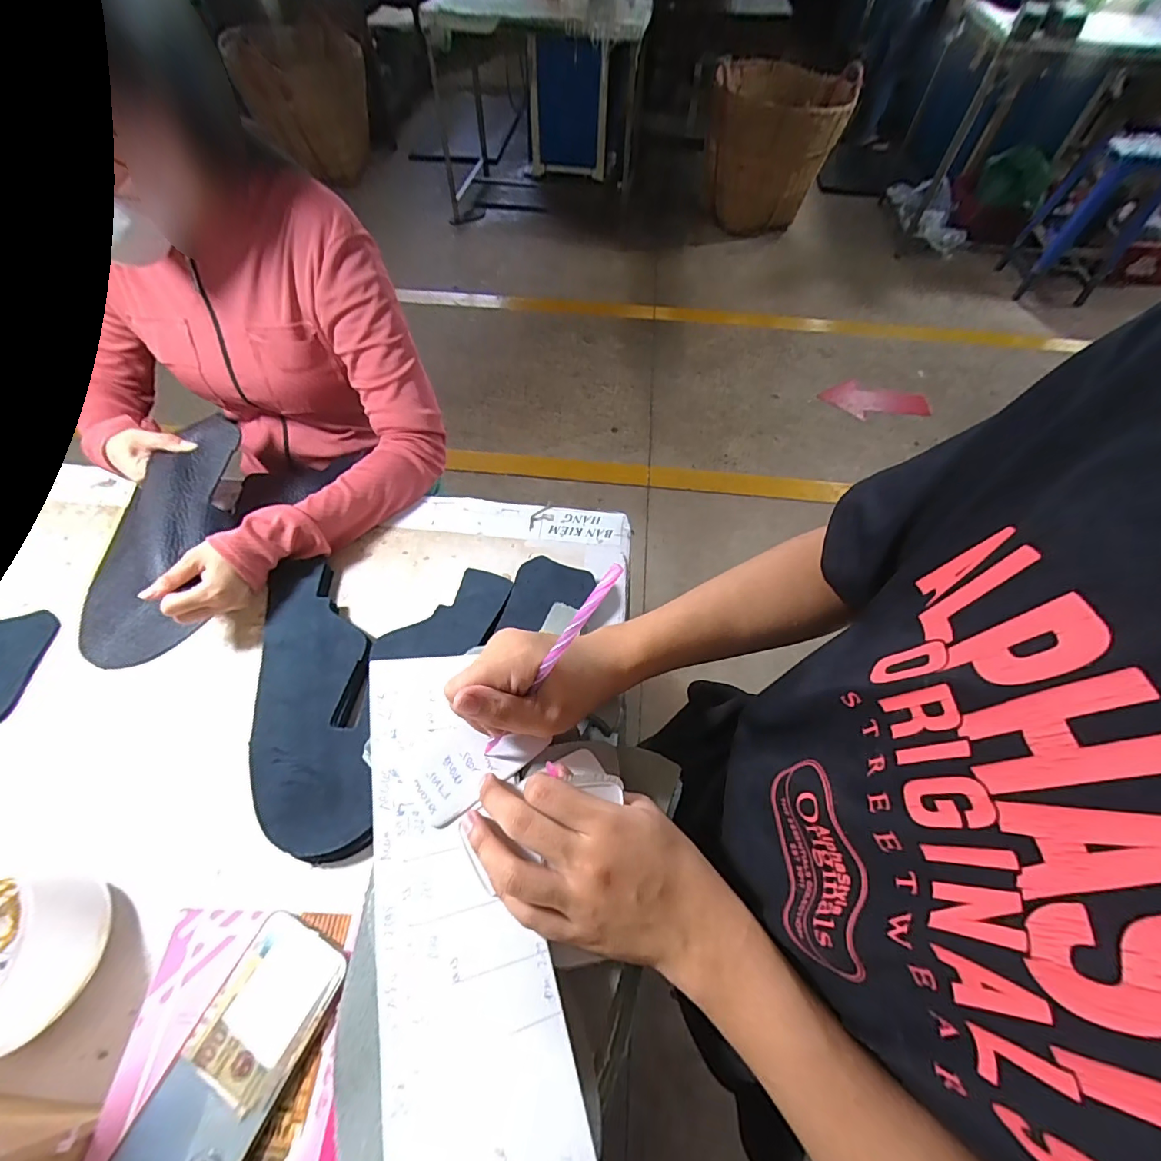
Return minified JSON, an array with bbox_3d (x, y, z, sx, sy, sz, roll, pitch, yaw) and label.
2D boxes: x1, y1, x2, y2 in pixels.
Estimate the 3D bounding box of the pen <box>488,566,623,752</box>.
[{"bbox_3d":[-0.023,0.056,0.314,0.007,0.171,0.009,46,27,24],"label":"pen"}]

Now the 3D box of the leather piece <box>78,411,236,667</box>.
[{"bbox_3d":[-0.472,-0.053,0.555,0.136,0.059,0.294,19,83,10],"label":"leather piece"}]

